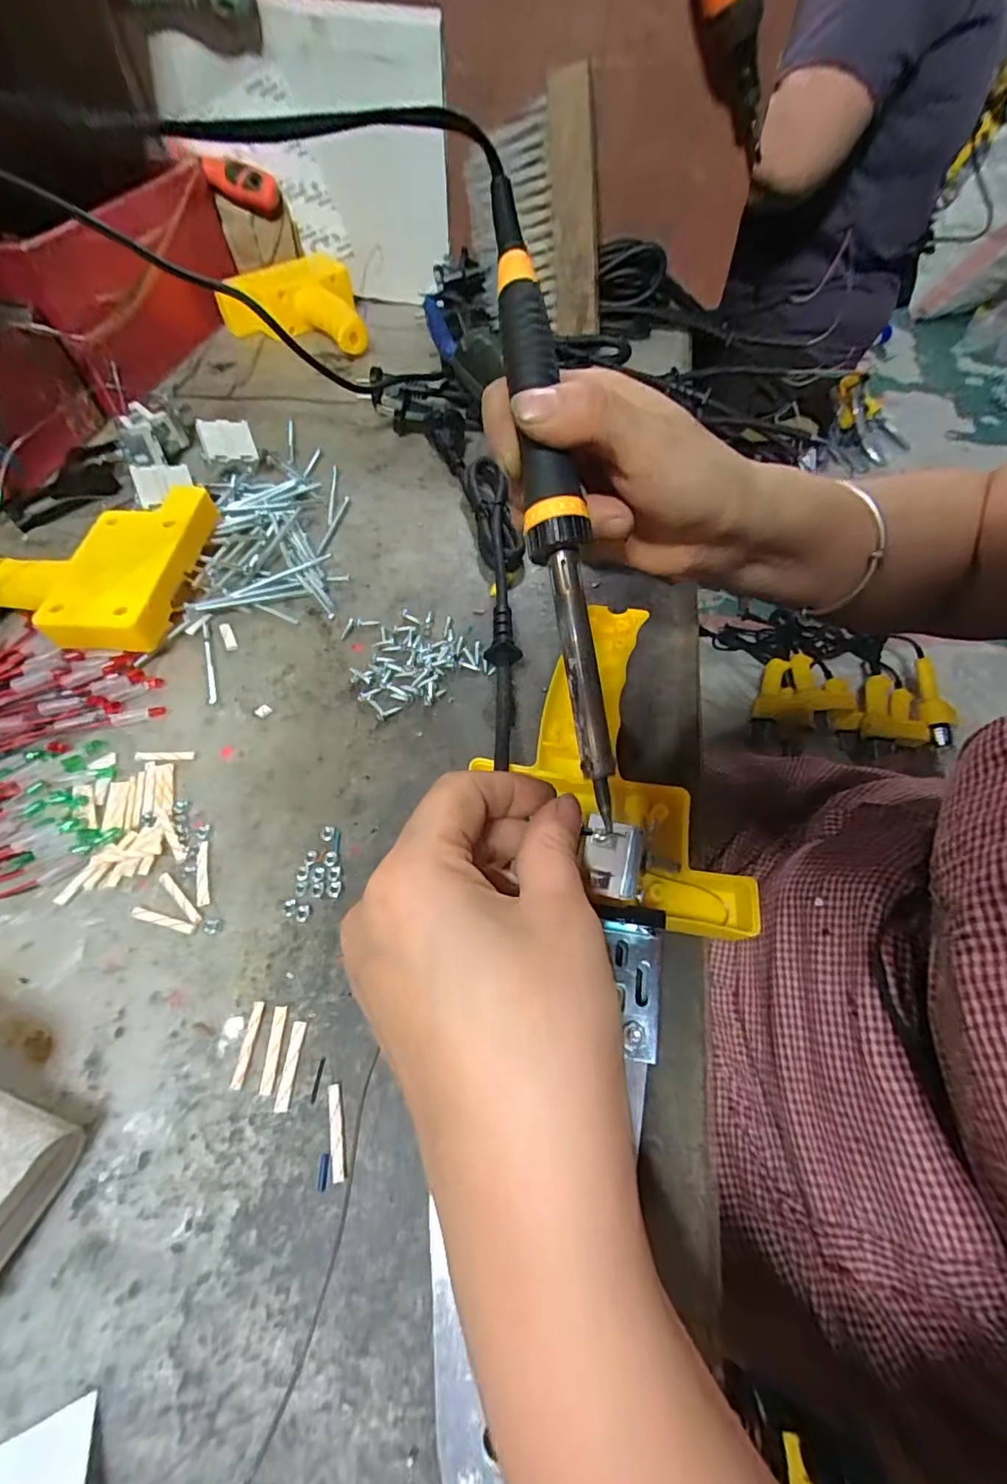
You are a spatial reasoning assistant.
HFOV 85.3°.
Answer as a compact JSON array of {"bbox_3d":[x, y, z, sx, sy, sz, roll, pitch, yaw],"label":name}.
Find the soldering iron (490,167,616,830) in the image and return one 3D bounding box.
[{"bbox_3d":[0.018,-0.090,0.204,0.020,0.022,0.234,-9,88,-6],"label":"soldering iron"}]

